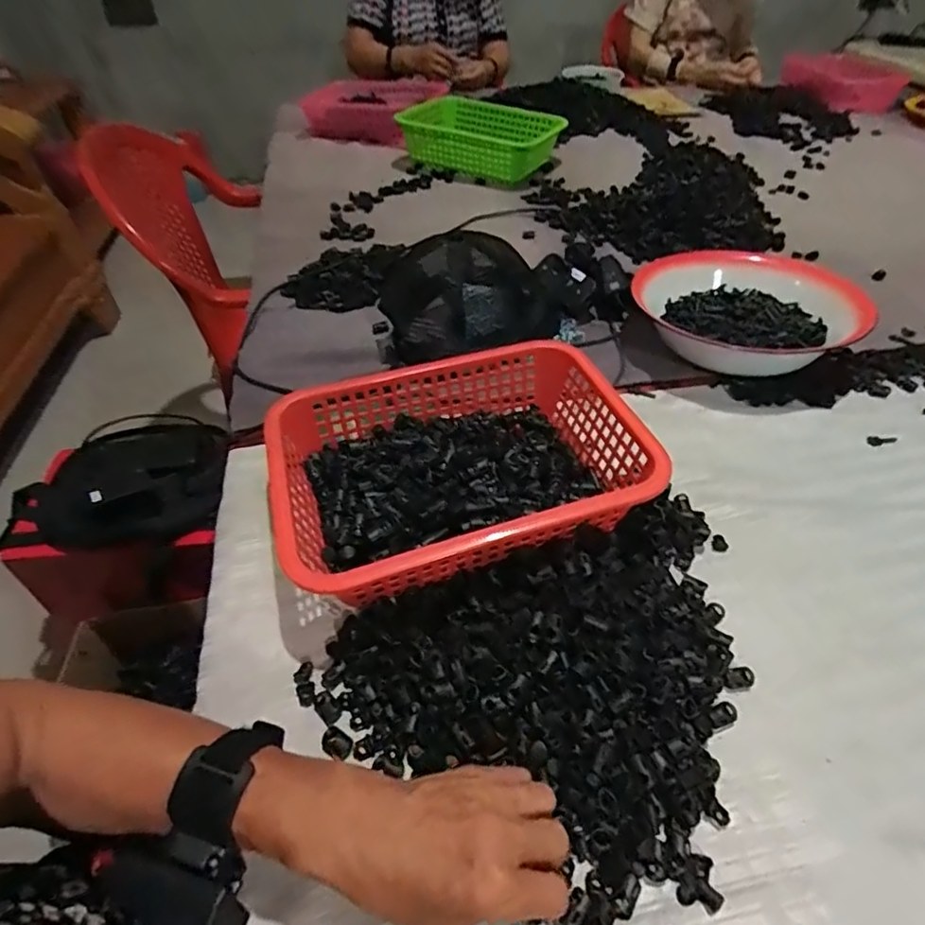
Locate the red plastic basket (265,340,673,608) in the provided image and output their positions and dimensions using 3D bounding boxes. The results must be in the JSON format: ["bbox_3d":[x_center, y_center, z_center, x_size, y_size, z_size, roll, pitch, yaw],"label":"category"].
[{"bbox_3d":[-0.005,0.002,0.505,0.303,0.071,0.217,-15,47,-13],"label":"red plastic basket"}]

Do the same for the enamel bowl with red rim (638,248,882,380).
[{"bbox_3d":[0.333,-0.189,0.709,0.227,0.084,0.209,0,46,1],"label":"enamel bowl with red rim"}]

